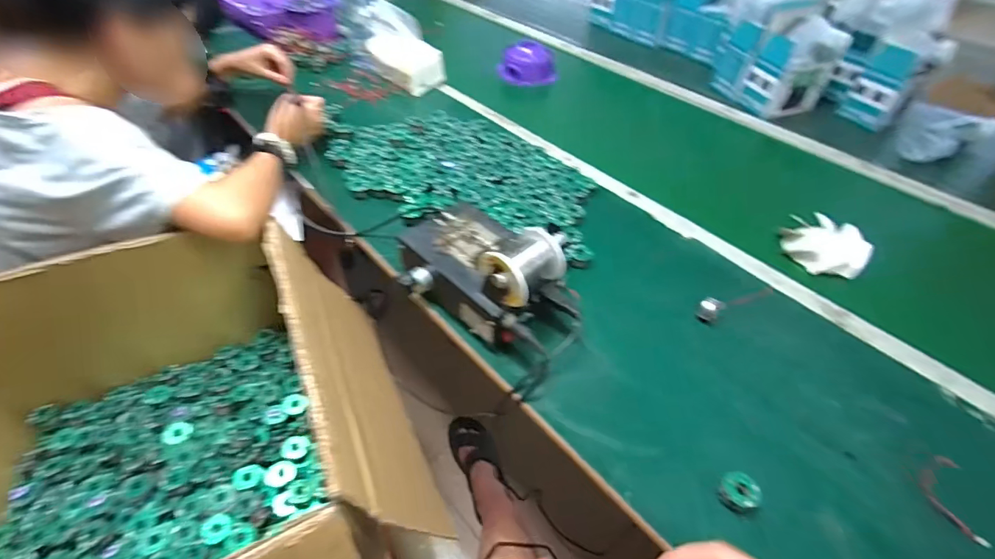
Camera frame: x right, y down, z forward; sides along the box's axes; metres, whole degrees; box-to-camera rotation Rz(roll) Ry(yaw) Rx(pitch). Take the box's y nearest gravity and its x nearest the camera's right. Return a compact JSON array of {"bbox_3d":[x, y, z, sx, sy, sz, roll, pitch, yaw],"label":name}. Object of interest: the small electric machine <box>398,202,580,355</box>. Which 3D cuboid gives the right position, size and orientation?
[{"bbox_3d":[-0.023,-0.014,0.544,0.230,0.141,0.138,36,55,26],"label":"small electric machine"}]

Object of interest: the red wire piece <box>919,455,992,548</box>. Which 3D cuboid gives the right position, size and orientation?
[{"bbox_3d":[0.456,0.218,0.453,0.047,0.005,0.086,17,49,5],"label":"red wire piece"}]

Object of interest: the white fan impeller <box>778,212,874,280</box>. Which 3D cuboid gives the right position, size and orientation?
[{"bbox_3d":[0.506,-0.059,0.692,0.101,0.036,0.118,6,47,3],"label":"white fan impeller"}]

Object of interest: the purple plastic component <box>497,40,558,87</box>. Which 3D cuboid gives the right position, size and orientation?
[{"bbox_3d":[0.079,-0.540,1.104,0.143,0.066,0.120,9,47,4],"label":"purple plastic component"}]

